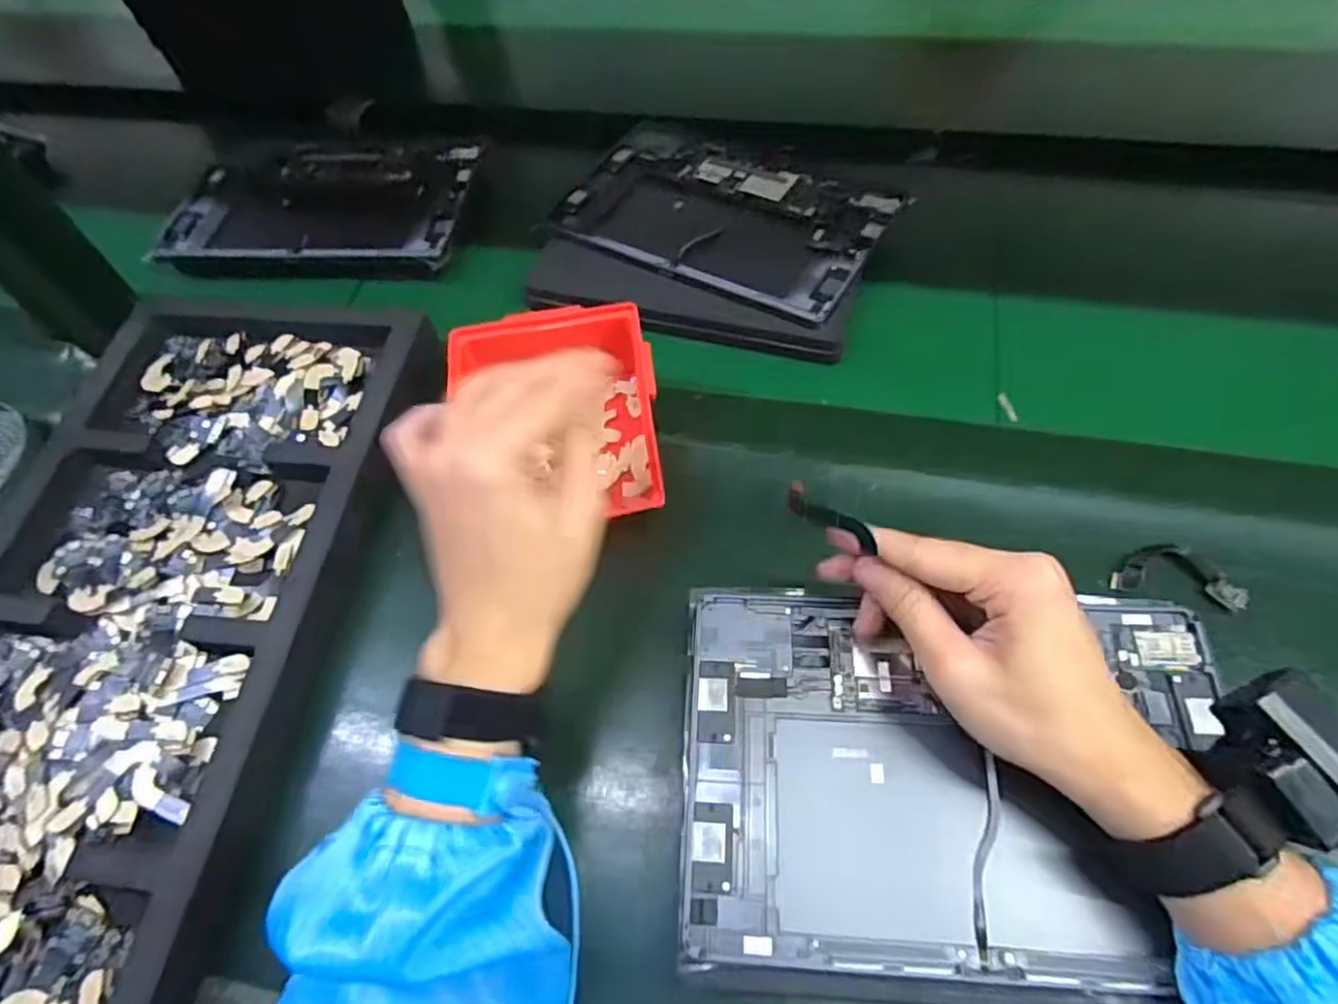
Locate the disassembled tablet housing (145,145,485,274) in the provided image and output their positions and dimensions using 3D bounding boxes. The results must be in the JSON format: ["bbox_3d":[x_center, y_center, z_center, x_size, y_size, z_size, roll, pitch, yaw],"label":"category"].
[{"bbox_3d":[-0.297,-0.259,0.597,0.246,0.020,0.166,2,58,5],"label":"disassembled tablet housing"}]

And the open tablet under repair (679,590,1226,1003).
[{"bbox_3d":[0.135,0.130,0.325,0.250,0.014,0.177,1,58,5],"label":"open tablet under repair"}]

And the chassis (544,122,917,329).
[{"bbox_3d":[0.041,-0.237,0.554,0.255,0.015,0.178,28,64,20],"label":"chassis"}]

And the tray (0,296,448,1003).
[{"bbox_3d":[-0.308,0.076,0.397,0.247,0.047,0.502,6,59,8],"label":"tray"}]

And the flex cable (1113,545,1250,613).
[{"bbox_3d":[0.290,0.039,0.387,0.067,0.011,0.034,11,59,11],"label":"flex cable"}]

